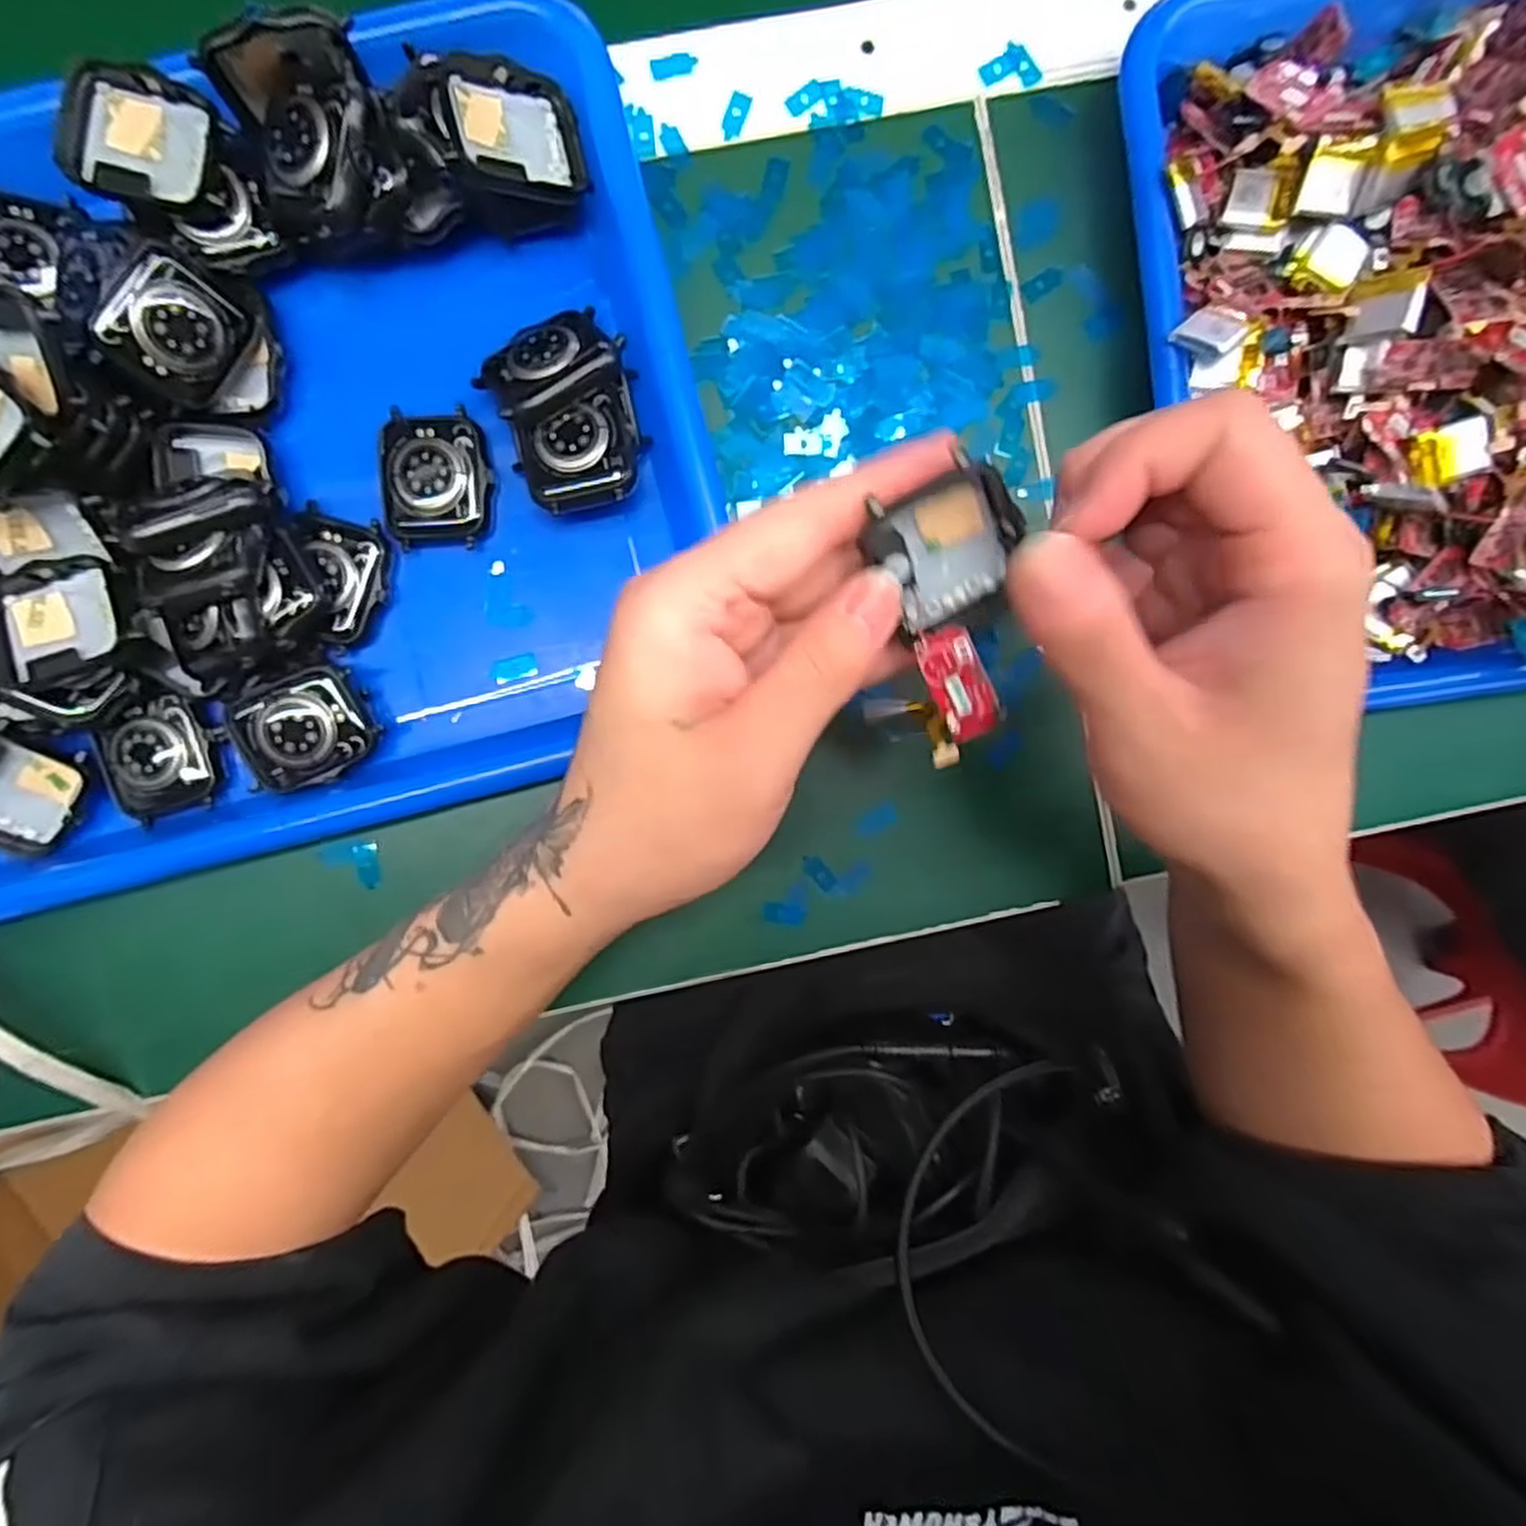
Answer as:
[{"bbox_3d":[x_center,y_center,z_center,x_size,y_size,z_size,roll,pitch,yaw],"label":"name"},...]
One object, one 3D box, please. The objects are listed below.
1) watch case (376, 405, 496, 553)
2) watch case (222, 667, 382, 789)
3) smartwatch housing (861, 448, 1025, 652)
[{"bbox_3d":[-0.116,-0.101,0.268,0.037,0.013,0.046,-5,93,-2],"label":"watch case"},{"bbox_3d":[-0.161,-0.012,0.263,0.043,0.016,0.035,-28,93,0],"label":"watch case"},{"bbox_3d":[0.047,-0.054,0.192,0.036,0.011,0.040,-33,132,6],"label":"smartwatch housing"}]

